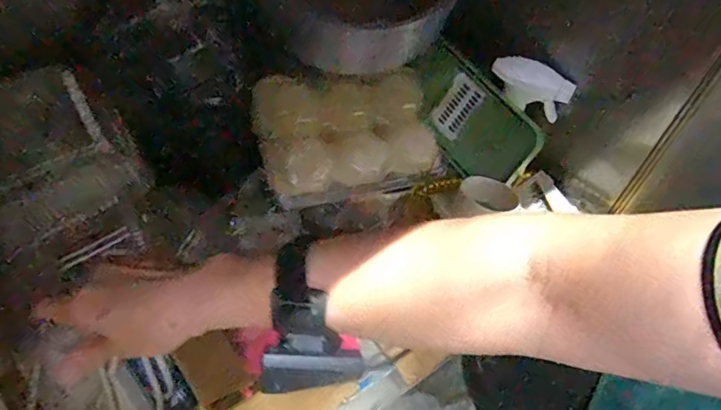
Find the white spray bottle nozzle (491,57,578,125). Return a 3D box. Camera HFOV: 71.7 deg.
[{"bbox_3d":[0.196,-0.133,0.576,0.088,0.060,0.026,32,61,22],"label":"white spray bottle nozzle"}]

